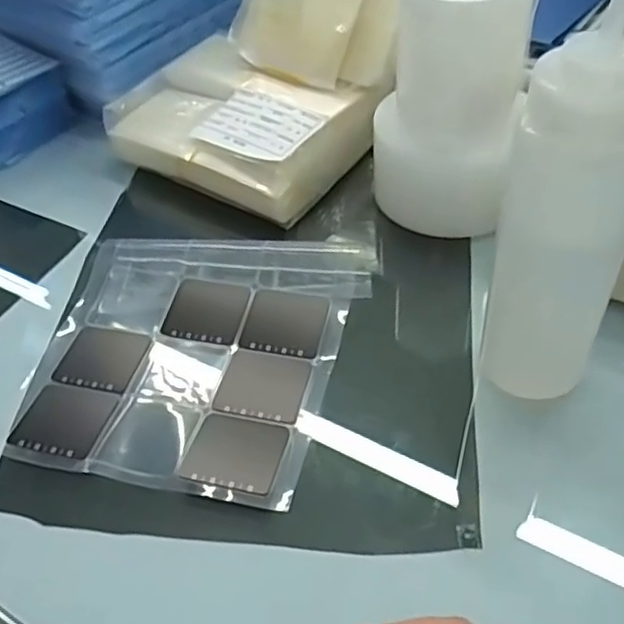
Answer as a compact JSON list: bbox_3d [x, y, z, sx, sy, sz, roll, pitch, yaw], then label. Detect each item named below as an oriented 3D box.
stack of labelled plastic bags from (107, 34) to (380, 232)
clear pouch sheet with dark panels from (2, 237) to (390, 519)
[{"bbox_3d":[-0.068,-0.167,0.579,0.221,0.058,0.138,26,54,24],"label":"stack of labelled plastic bags"},{"bbox_3d":[-0.081,0.018,0.451,0.206,0.023,0.213,7,49,12],"label":"clear pouch sheet with dark panels"}]

